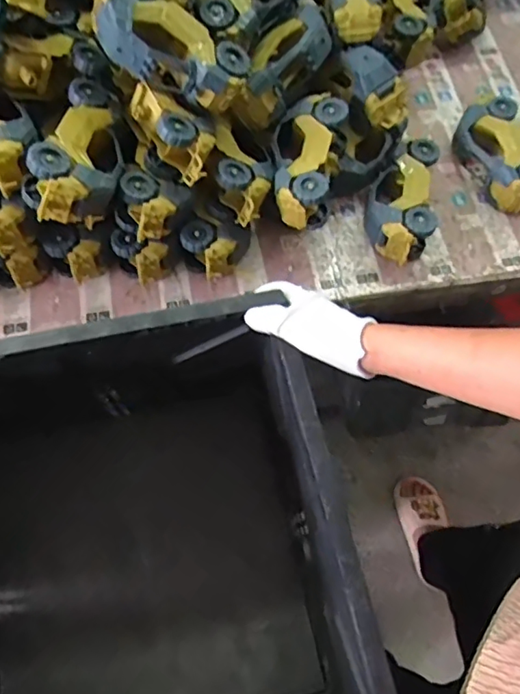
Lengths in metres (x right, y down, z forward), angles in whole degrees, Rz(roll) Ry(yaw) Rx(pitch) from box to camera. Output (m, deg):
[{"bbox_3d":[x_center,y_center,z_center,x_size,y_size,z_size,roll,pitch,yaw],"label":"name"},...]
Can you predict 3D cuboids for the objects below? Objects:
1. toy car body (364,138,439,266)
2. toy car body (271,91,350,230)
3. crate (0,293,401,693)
[{"bbox_3d":[0.168,-0.175,0.662,0.077,0.056,0.149,8,67,1],"label":"toy car body"},{"bbox_3d":[0.052,-0.213,0.620,0.077,0.062,0.150,10,67,2],"label":"toy car body"},{"bbox_3d":[-0.144,0.223,0.586,0.419,0.324,0.445,-12,68,-7],"label":"crate"}]

